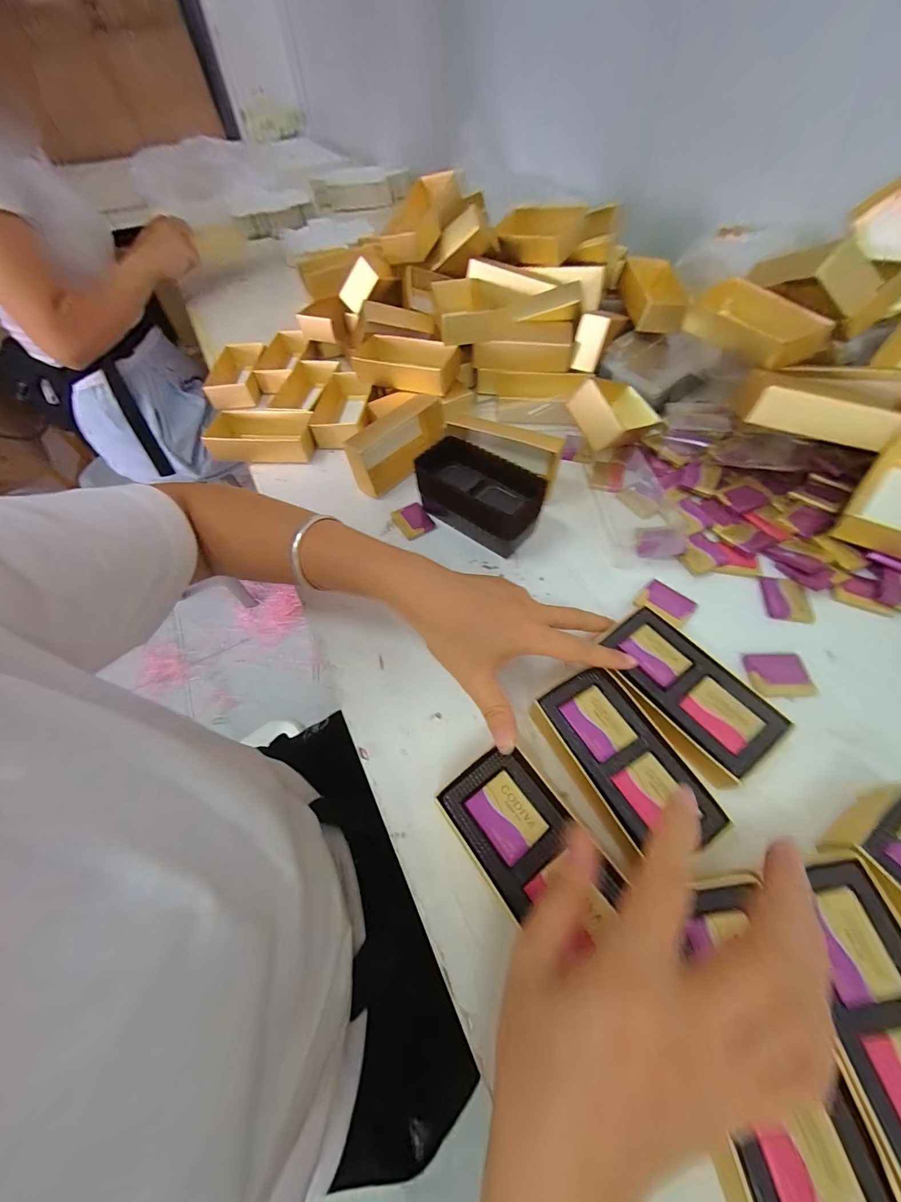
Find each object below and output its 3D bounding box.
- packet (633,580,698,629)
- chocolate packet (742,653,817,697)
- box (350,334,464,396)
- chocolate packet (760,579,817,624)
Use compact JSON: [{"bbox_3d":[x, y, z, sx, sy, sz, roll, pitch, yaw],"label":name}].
[{"bbox_3d":[0.177,0.001,0.326,0.041,0.004,0.032,38,68,24],"label":"packet"},{"bbox_3d":[0.241,0.054,0.290,0.042,0.004,0.032,-1,58,3],"label":"chocolate packet"},{"bbox_3d":[-0.053,-0.279,0.464,0.120,0.031,0.062,17,59,14],"label":"box"},{"bbox_3d":[0.273,-0.001,0.321,0.031,0.006,0.039,2,58,5],"label":"chocolate packet"}]

